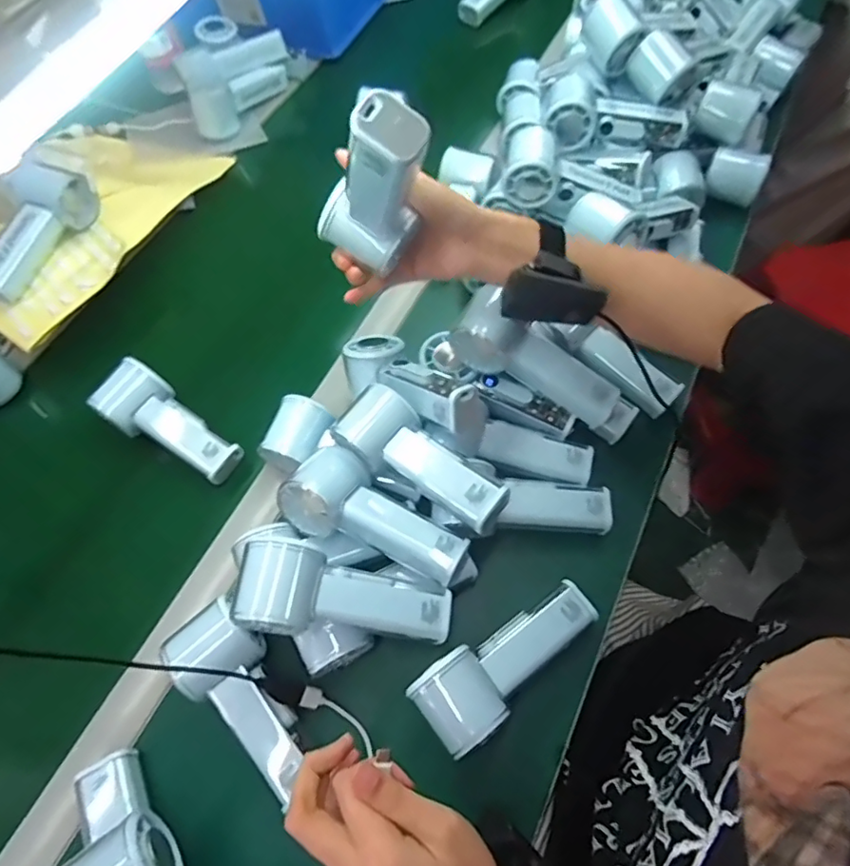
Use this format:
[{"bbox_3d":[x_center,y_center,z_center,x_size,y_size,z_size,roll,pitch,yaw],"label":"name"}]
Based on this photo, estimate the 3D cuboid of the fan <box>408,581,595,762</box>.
[{"bbox_3d":[0.063,0.168,0.417,0.147,0.050,0.057,-37,67,-14],"label":"fan"}]

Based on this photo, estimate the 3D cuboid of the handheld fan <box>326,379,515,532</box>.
[{"bbox_3d":[-0.001,0.021,0.439,0.143,0.040,0.058,30,69,17],"label":"handheld fan"}]

